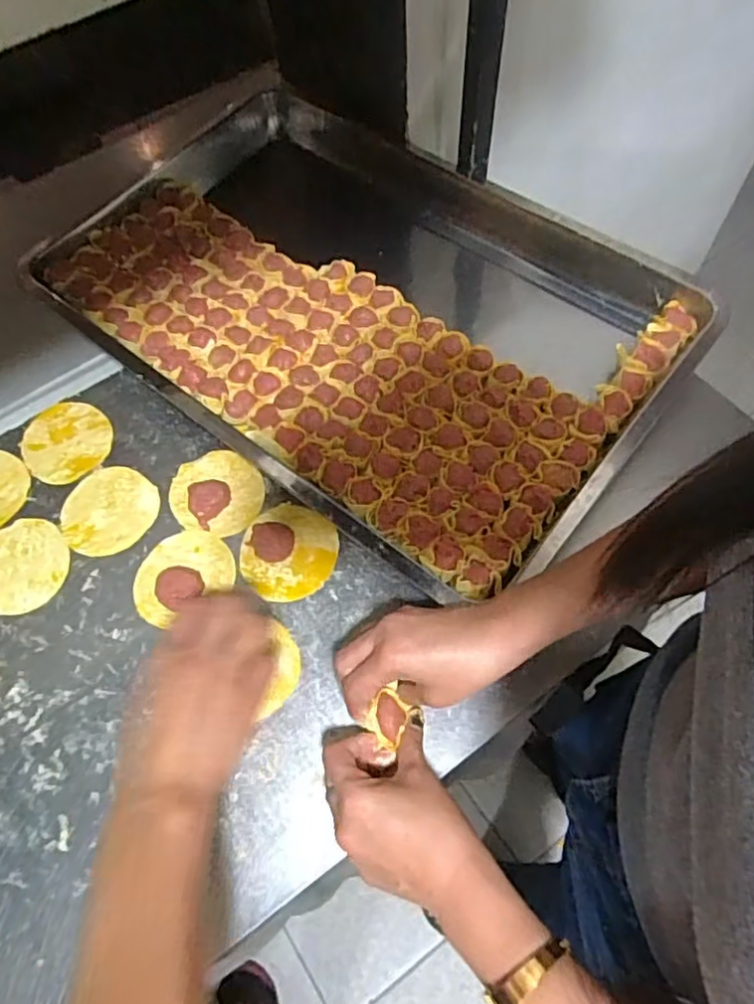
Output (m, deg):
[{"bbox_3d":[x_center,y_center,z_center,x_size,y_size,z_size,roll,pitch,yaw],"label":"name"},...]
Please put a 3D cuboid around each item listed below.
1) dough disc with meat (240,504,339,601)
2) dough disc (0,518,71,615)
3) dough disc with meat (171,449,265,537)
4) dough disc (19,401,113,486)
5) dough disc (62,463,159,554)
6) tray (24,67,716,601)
[{"bbox_3d":[-0.074,0.039,0.533,0.078,0.017,0.082,-1,63,3],"label":"dough disc with meat"},{"bbox_3d":[-0.307,0.054,0.547,0.081,0.004,0.082,-1,63,3],"label":"dough disc"},{"bbox_3d":[-0.143,-0.013,0.559,0.084,0.024,0.074,34,70,19],"label":"dough disc with meat"},{"bbox_3d":[-0.293,-0.057,0.601,0.084,0.004,0.081,-1,63,3],"label":"dough disc"},{"bbox_3d":[-0.237,0.007,0.567,0.078,0.006,0.083,-1,63,3],"label":"dough disc"},{"bbox_3d":[-0.029,-0.202,0.637,0.610,0.047,0.388,36,70,20],"label":"tray"}]

